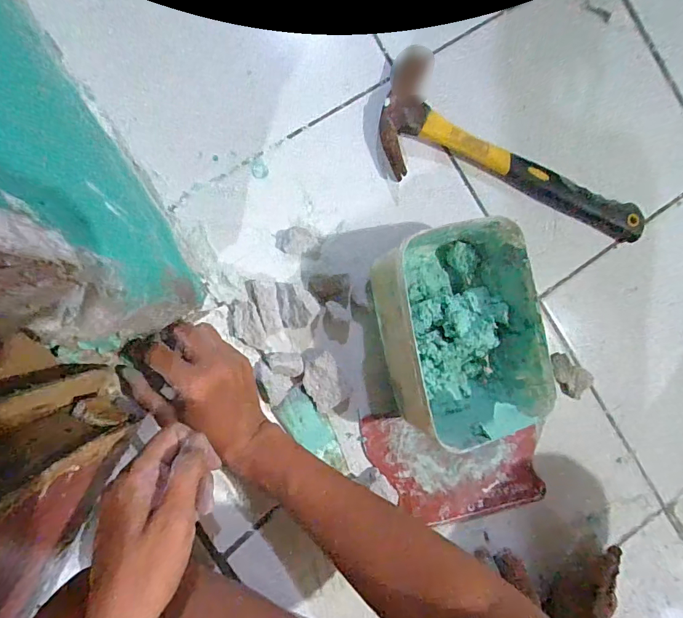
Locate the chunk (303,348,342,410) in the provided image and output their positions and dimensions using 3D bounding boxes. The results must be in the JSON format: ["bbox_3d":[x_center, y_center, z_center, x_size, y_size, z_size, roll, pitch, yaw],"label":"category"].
[{"bbox_3d":[-0.021,0.073,0.431,0.034,0.023,0.064,-14,91,-8],"label":"chunk"}]

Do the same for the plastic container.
[{"bbox_3d":[0.118,0.024,0.425,0.132,0.078,0.217,-12,91,-9],"label":"plastic container"}]

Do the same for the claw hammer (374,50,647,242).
[{"bbox_3d":[0.195,-0.159,0.469,0.326,0.024,0.117,22,86,-7],"label":"claw hammer"}]

